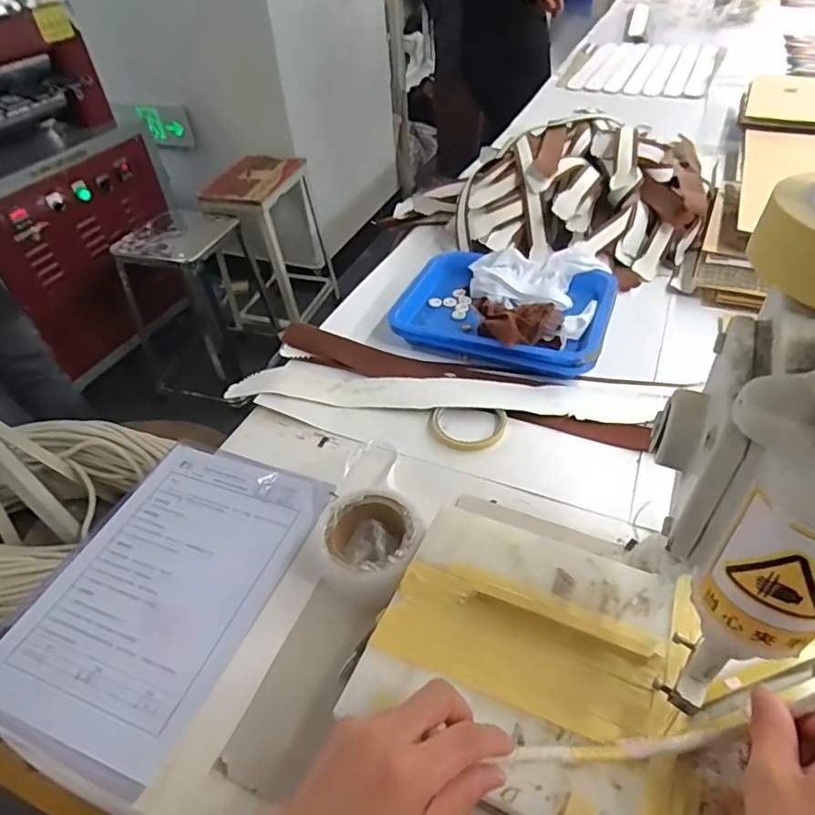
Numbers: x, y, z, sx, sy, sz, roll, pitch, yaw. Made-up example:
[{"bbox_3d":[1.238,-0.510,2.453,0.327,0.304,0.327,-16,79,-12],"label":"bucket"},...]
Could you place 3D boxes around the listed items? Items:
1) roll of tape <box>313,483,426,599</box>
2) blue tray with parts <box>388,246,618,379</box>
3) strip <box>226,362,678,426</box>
[{"bbox_3d":[-0.035,0.134,0.532,0.100,0.048,0.109,-3,44,3],"label":"roll of tape"},{"bbox_3d":[0.141,-0.154,0.798,0.287,0.070,0.229,15,48,19],"label":"blue tray with parts"},{"bbox_3d":[0.039,-0.017,0.702,0.545,0.016,0.064,5,52,9],"label":"strip"}]

